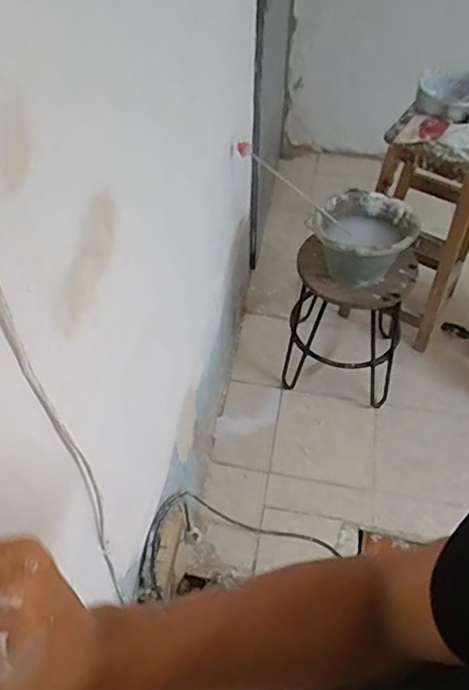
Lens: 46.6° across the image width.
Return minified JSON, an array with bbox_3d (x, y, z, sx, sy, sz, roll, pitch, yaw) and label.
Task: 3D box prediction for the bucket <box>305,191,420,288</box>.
[{"bbox_3d":[0.312,-0.253,1.356,0.235,0.157,0.198,23,57,15],"label":"bucket"}]

